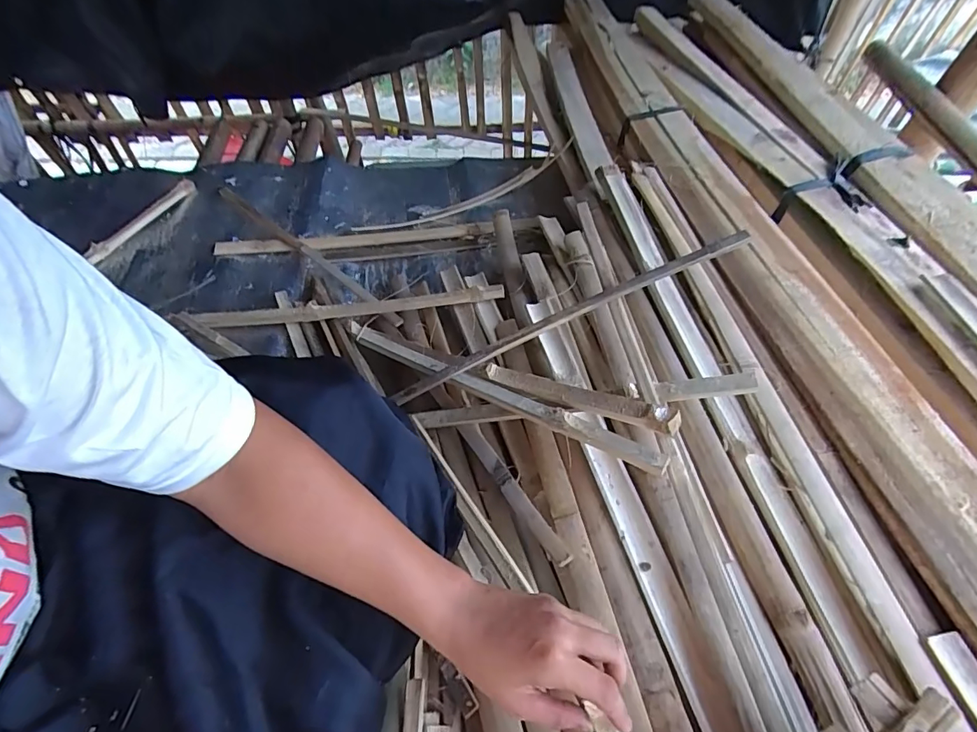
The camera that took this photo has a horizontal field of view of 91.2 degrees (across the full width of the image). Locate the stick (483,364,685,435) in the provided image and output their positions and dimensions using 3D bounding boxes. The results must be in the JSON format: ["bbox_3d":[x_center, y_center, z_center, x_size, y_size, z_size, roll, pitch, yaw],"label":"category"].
[{"bbox_3d":[0.087,0.031,0.511,0.226,0.024,0.023,15,49,40],"label":"stick"}]

